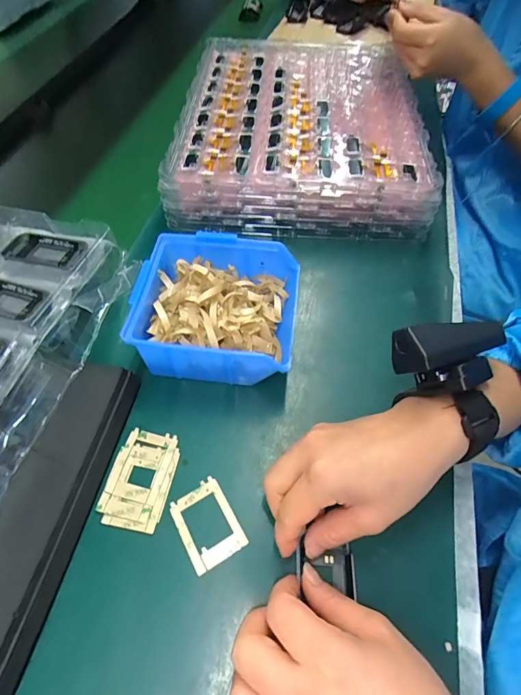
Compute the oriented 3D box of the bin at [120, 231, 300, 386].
[{"bbox_3d":[-0.036,-0.030,0.342,0.131,0.069,0.122,6,57,4],"label":"bin"}]

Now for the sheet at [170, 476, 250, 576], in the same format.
[{"bbox_3d":[-0.039,0.128,0.278,0.040,0.004,0.054,-27,61,-17],"label":"sheet"}]

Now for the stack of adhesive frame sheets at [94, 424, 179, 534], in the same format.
[{"bbox_3d":[-0.092,0.100,0.295,0.047,0.004,0.071,10,57,7],"label":"stack of adhesive frame sheets"}]

